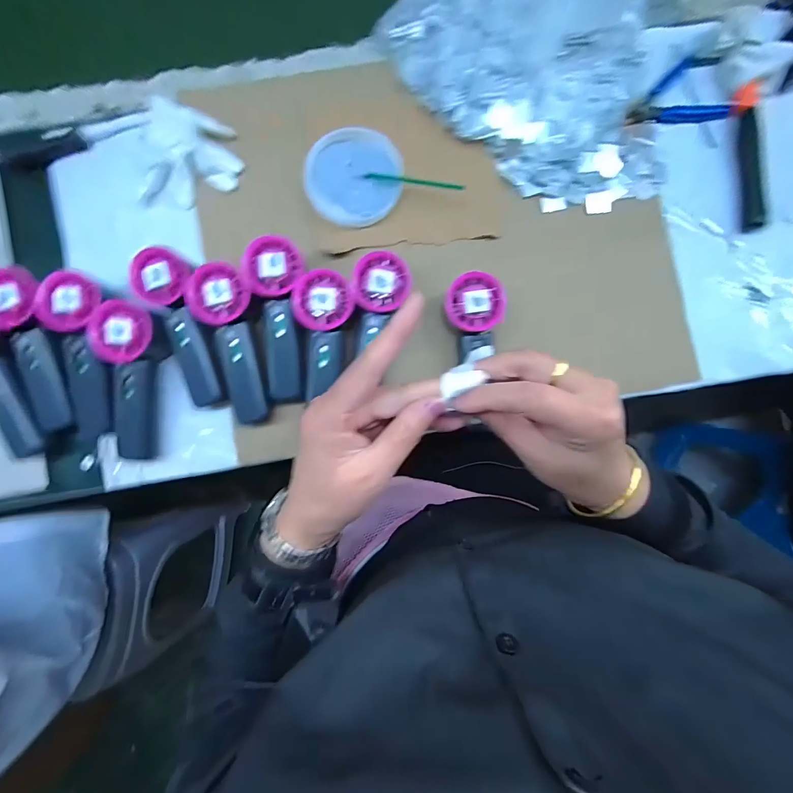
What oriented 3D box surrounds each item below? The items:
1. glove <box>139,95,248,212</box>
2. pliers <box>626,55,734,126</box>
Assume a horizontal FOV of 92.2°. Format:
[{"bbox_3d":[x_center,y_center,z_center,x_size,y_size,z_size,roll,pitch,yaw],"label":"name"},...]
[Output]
[{"bbox_3d":[-0.217,-0.251,0.402,0.092,0.033,0.093,10,85,-1],"label":"glove"},{"bbox_3d":[0.312,-0.342,0.430,0.116,0.022,0.068,-5,85,-2],"label":"pliers"}]

